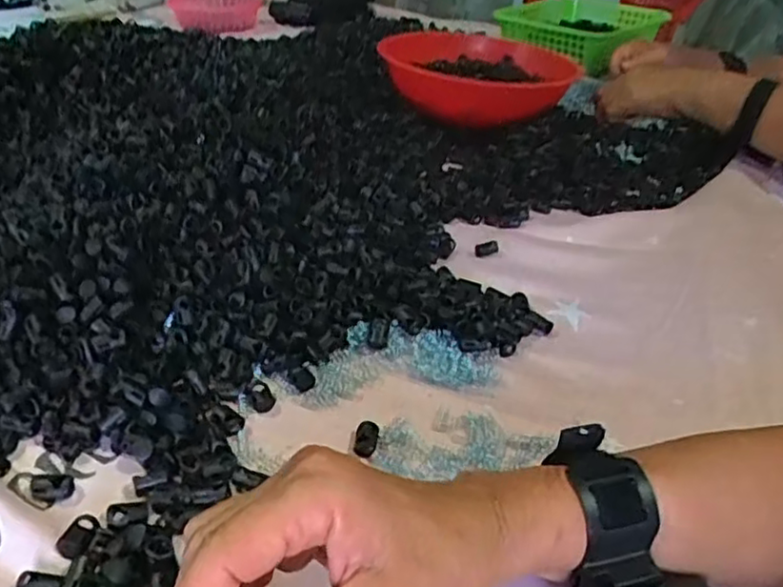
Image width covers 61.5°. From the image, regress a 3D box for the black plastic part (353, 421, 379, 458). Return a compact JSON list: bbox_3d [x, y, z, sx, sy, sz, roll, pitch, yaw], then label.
[{"bbox_3d":[-0.015,0.085,0.387,0.013,0.010,0.019,6,34,4],"label":"black plastic part"}]

